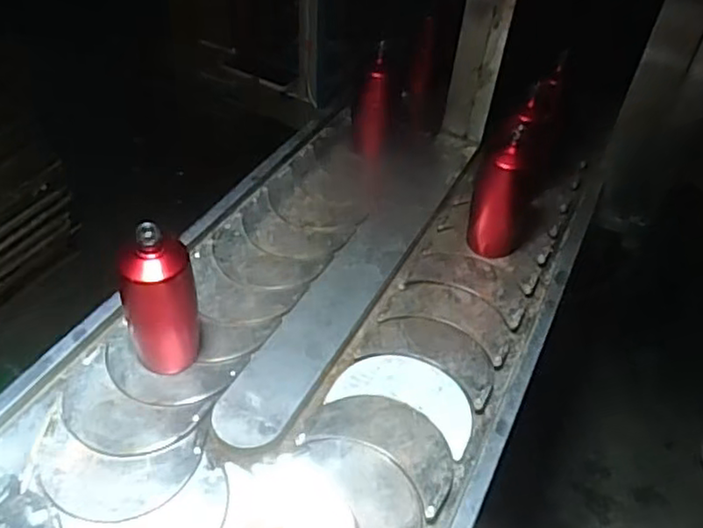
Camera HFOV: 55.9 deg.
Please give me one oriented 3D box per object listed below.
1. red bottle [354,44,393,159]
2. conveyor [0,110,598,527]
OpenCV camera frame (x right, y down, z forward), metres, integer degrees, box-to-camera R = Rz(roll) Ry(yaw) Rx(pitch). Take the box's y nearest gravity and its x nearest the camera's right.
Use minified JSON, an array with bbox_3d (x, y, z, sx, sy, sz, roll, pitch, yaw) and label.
[{"bbox_3d":[0.043,-0.290,1.166,0.062,0.184,0.058,-1,41,-6],"label":"red bottle"},{"bbox_3d":[-0.020,0.060,0.925,0.535,0.075,0.932,21,43,18],"label":"conveyor"}]

